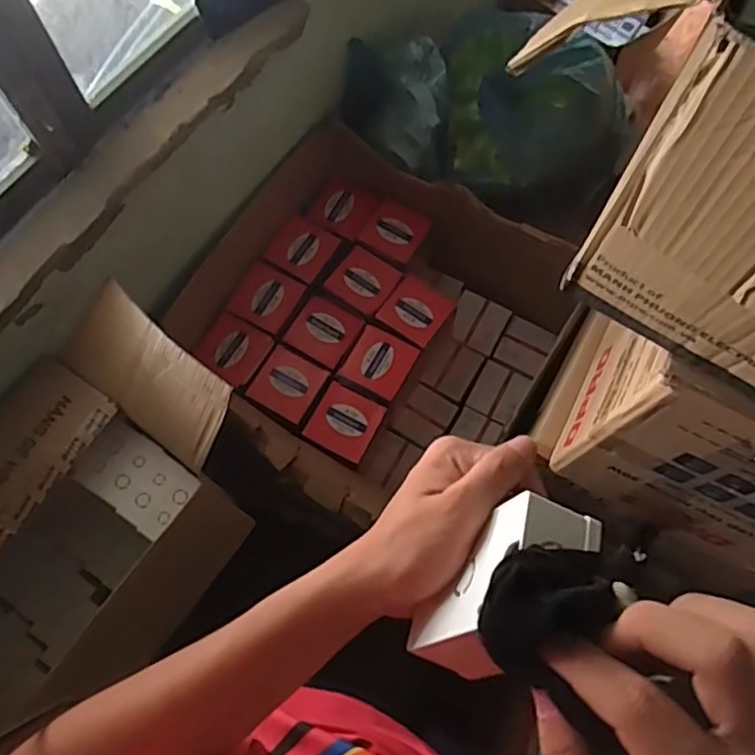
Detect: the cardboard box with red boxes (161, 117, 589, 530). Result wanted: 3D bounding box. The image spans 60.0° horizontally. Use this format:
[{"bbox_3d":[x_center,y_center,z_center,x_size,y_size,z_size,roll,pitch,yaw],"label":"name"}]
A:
[{"bbox_3d":[0.026,-0.100,1.299,0.626,0.292,0.721,31,73,9],"label":"cardboard box with red boxes"}]

